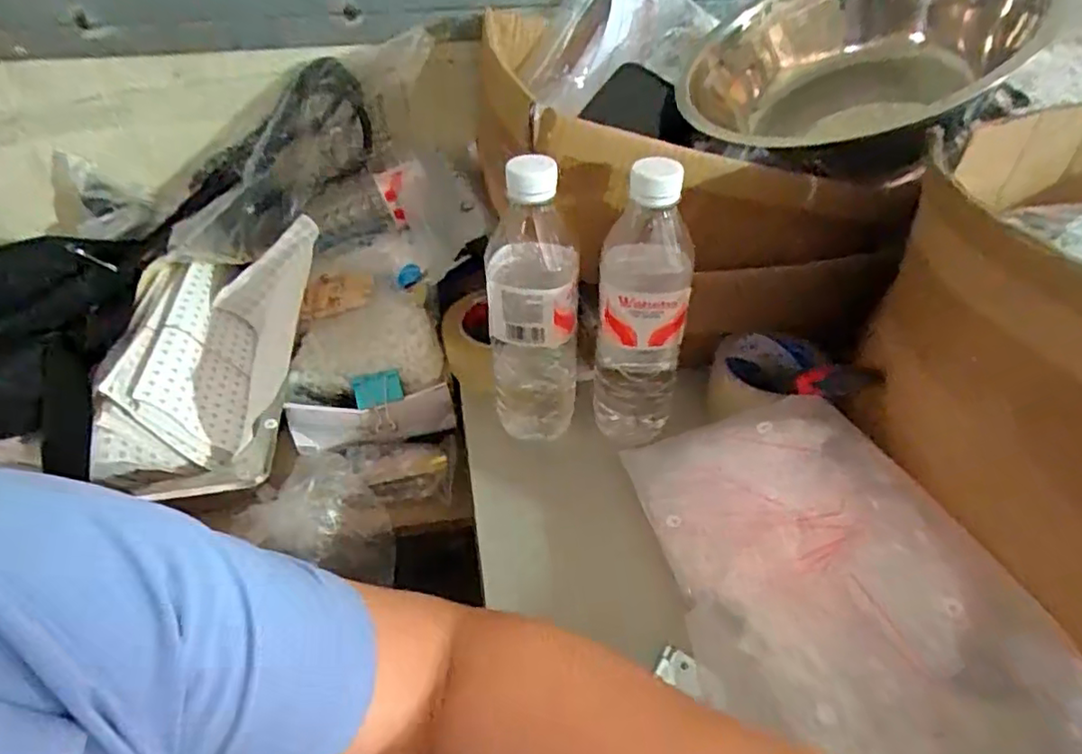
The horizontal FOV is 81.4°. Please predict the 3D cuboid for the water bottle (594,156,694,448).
[{"bbox_3d":[0.075,-0.042,0.471,0.061,0.242,0.059,5,43,5],"label":"water bottle"}]

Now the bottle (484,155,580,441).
[{"bbox_3d":[-0.006,-0.050,0.471,0.066,0.215,0.070,-2,43,-1],"label":"bottle"}]

